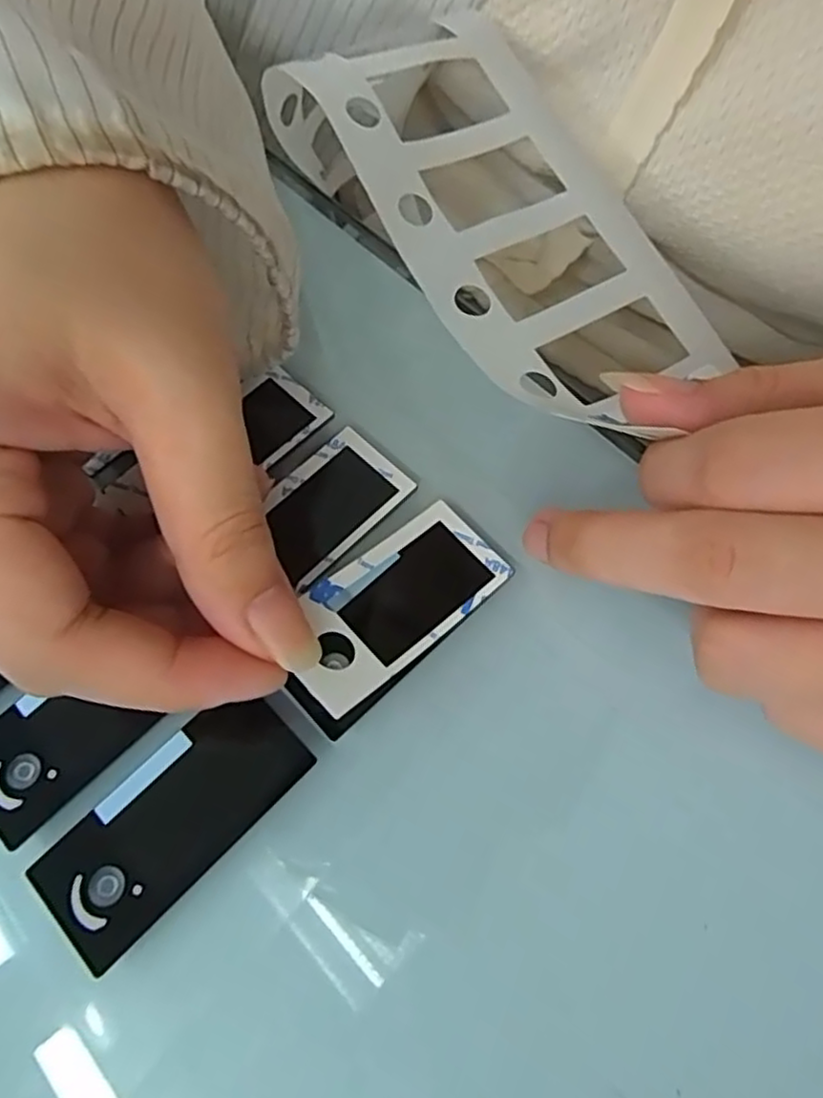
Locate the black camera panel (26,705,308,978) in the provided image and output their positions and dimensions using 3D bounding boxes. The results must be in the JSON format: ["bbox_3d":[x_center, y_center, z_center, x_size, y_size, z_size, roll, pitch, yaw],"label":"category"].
[{"bbox_3d":[-0.052,0.058,0.149,0.059,0.004,0.027,-43,71,-15],"label":"black camera panel"}]

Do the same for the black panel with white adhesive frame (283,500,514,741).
[{"bbox_3d":[-0.005,0.013,0.158,0.029,0.005,0.062,43,56,13],"label":"black panel with white adhesive frame"}]

